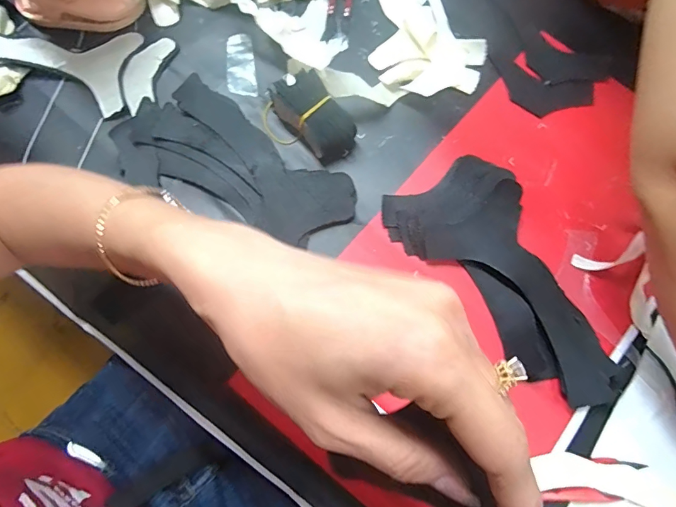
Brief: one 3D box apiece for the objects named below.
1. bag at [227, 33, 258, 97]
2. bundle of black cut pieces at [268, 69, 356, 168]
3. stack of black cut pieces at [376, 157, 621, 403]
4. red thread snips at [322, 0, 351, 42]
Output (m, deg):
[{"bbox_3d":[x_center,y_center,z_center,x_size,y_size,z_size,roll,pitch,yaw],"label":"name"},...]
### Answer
[{"bbox_3d":[-0.095,-0.183,0.408,0.026,0.005,0.067,-9,77,-2],"label":"bag"},{"bbox_3d":[-0.020,-0.124,0.377,0.043,0.033,0.079,-38,79,-8],"label":"bundle of black cut pieces"},{"bbox_3d":[0.133,0.028,0.346,0.105,0.022,0.219,-26,78,-6],"label":"stack of black cut pieces"},{"bbox_3d":[0.003,-0.254,0.418,0.024,0.008,0.092,8,77,2],"label":"red thread snips"}]

